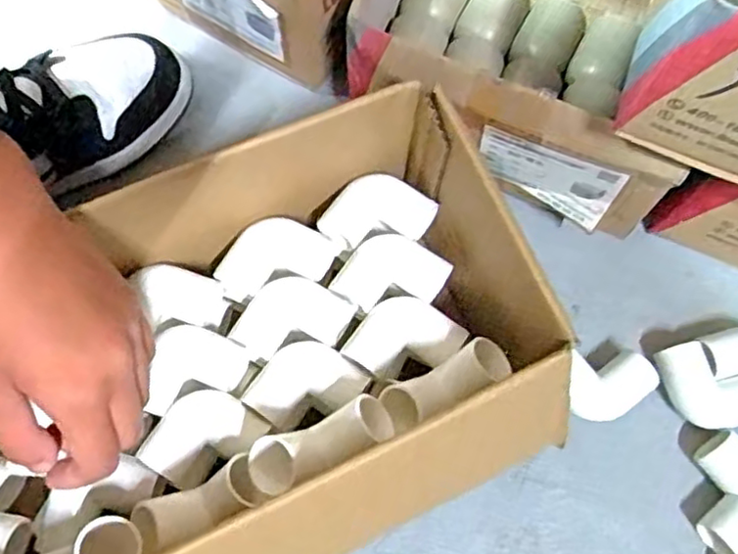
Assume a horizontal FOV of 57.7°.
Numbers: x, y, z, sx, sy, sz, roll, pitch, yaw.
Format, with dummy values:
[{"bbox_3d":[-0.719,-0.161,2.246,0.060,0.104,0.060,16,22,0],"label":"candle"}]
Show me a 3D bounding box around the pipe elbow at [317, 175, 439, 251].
[{"bbox_3d":[0.005,-0.041,0.419,0.069,0.023,0.041,-10,71,-4],"label":"pipe elbow"}]

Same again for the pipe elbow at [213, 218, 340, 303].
[{"bbox_3d":[-0.058,-0.013,0.419,0.072,0.027,0.035,-14,71,-6],"label":"pipe elbow"}]

